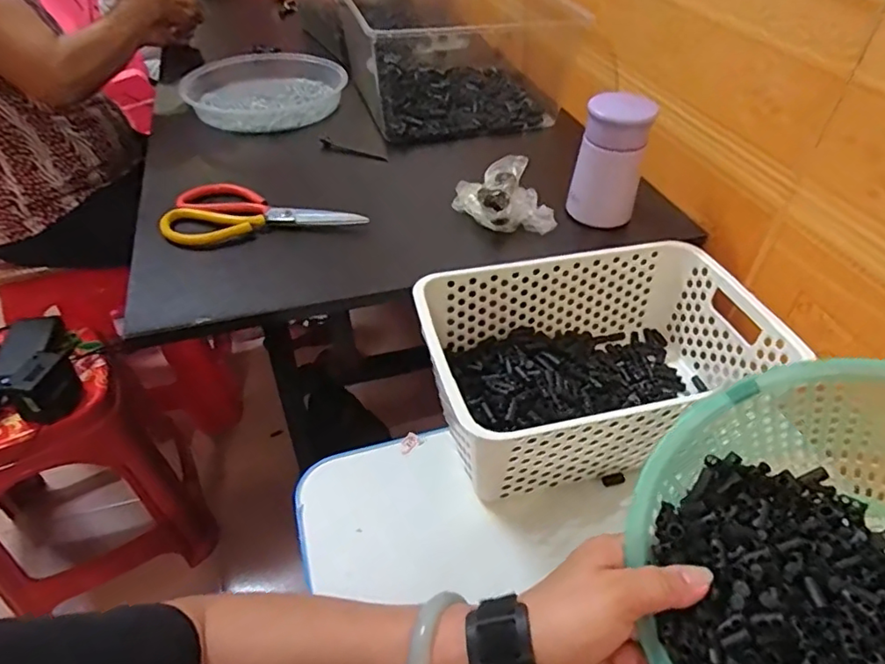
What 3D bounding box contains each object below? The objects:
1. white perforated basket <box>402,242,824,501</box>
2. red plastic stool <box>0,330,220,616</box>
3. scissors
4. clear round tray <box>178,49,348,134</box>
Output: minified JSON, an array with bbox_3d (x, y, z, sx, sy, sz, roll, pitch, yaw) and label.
[{"bbox_3d":[0.144,0.029,0.539,0.303,0.108,0.198,-9,44,-11],"label":"white perforated basket"},{"bbox_3d":[-0.631,0.239,0.976,0.291,0.400,0.330,-28,50,-27],"label":"red plastic stool"},{"bbox_3d":[-0.191,-0.136,0.623,0.209,0.021,0.106,-2,43,-3],"label":"scissors"},{"bbox_3d":[-0.262,-0.351,0.827,0.206,0.040,0.218,0,43,0],"label":"clear round tray"}]

